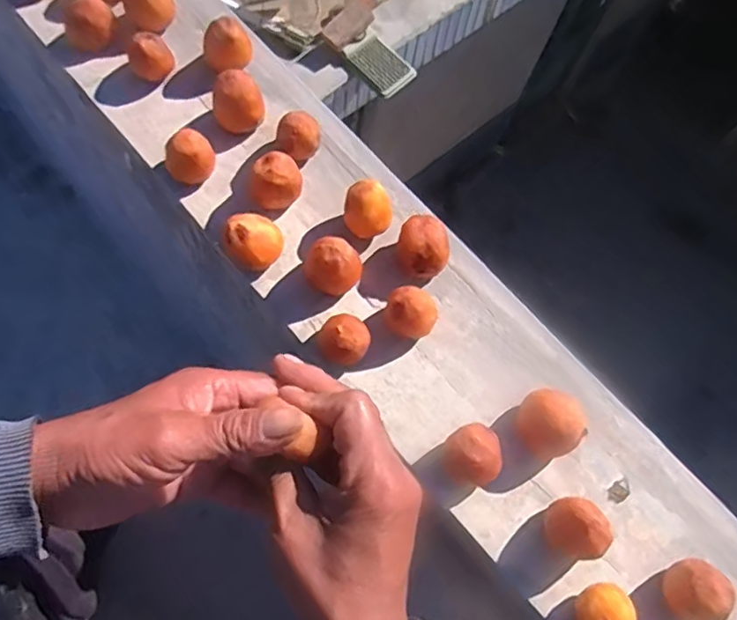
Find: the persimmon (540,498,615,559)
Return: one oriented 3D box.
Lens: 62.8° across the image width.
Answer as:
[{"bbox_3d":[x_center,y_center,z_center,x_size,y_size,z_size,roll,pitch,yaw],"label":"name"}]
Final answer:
[{"bbox_3d":[0.176,0.182,0.495,0.055,0.053,0.048,23,71,6],"label":"persimmon"}]

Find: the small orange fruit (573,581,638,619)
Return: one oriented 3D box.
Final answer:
[{"bbox_3d":[0.188,0.245,0.486,0.045,0.040,0.045,2,69,-5],"label":"small orange fruit"}]

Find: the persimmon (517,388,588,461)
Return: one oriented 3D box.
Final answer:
[{"bbox_3d":[0.156,0.099,0.525,0.050,0.053,0.054,2,69,-5],"label":"persimmon"}]

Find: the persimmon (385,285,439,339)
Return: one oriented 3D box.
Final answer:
[{"bbox_3d":[0.036,0.006,0.556,0.041,0.061,0.042,2,69,-5],"label":"persimmon"}]

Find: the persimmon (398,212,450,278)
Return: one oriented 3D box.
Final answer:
[{"bbox_3d":[0.053,-0.061,0.583,0.048,0.048,0.055,0,70,-6],"label":"persimmon"}]

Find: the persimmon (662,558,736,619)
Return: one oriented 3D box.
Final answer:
[{"bbox_3d":[0.265,0.229,0.489,0.042,0.050,0.050,34,70,7],"label":"persimmon"}]

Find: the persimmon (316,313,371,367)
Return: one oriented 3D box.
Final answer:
[{"bbox_3d":[-0.023,0.029,0.543,0.046,0.051,0.046,2,69,-5],"label":"persimmon"}]

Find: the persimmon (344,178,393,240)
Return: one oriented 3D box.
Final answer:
[{"bbox_3d":[0.000,-0.095,0.589,0.045,0.058,0.042,2,69,-5],"label":"persimmon"}]

